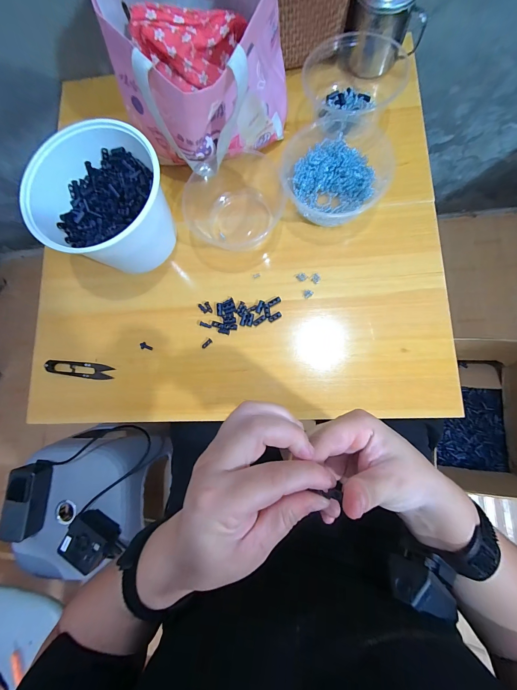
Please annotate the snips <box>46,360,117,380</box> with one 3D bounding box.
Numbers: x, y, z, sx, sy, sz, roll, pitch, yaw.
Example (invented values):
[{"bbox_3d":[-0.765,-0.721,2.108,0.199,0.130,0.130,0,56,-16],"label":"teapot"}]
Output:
[{"bbox_3d":[-0.261,0.036,0.405,0.097,0.016,0.022,5,84,6],"label":"snips"}]

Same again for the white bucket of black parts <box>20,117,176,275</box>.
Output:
[{"bbox_3d":[-0.189,-0.193,0.374,0.160,0.114,0.147,-1,81,6],"label":"white bucket of black parts"}]

